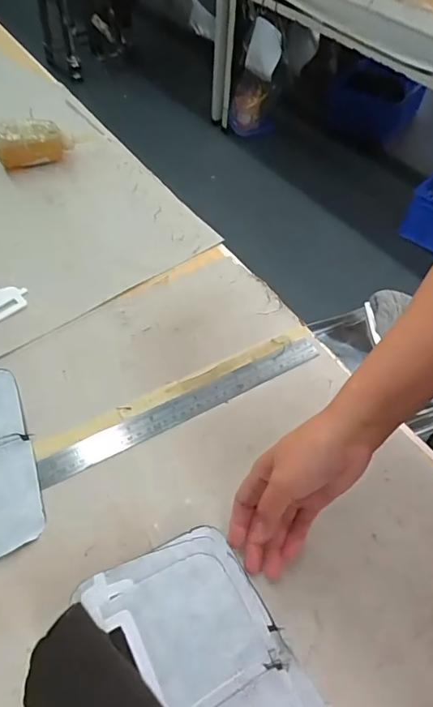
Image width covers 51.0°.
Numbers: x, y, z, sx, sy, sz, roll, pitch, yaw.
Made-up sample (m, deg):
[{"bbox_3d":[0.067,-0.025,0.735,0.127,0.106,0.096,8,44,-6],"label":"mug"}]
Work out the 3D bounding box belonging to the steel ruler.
[{"bbox_3d":[-0.029,0.054,0.484,0.319,0.006,0.029,-24,61,-17],"label":"steel ruler"}]

